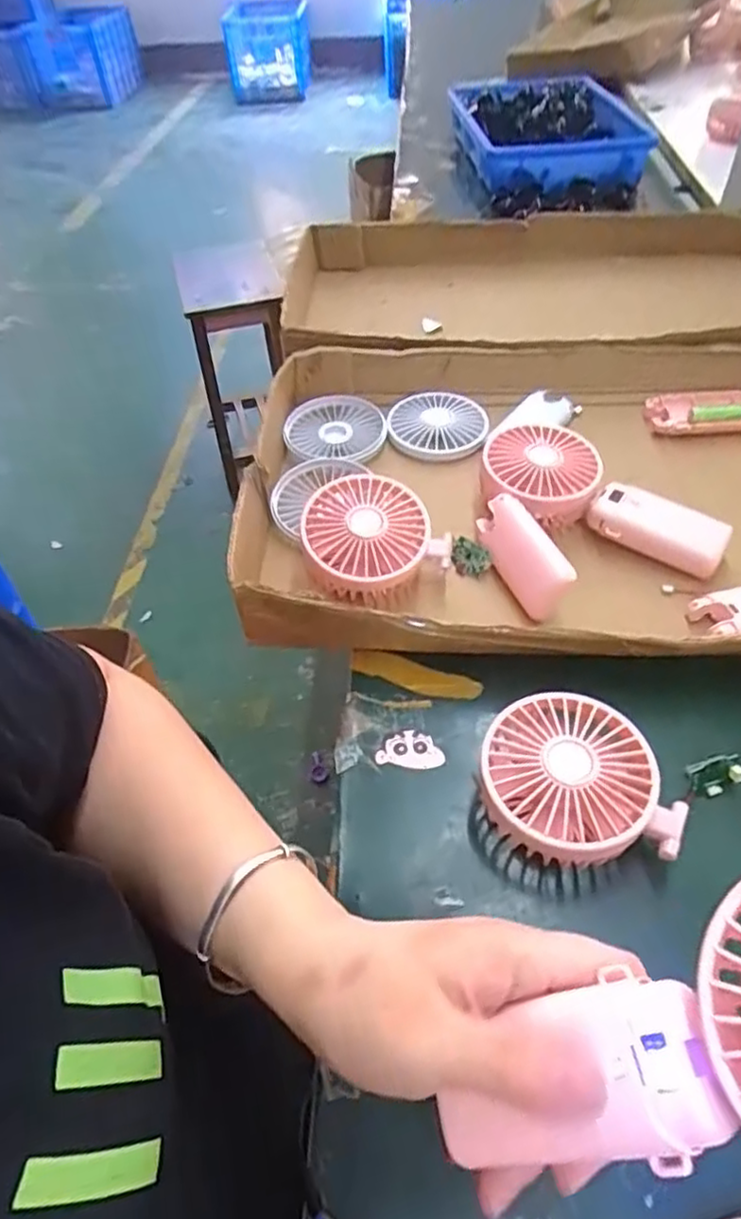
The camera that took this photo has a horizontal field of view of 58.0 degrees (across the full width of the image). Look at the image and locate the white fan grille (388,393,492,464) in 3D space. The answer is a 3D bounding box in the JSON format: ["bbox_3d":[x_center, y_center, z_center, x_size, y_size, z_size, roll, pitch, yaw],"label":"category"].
[{"bbox_3d":[0.059,-0.162,0.587,0.086,0.016,0.079,-2,49,2],"label":"white fan grille"}]

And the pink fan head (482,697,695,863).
[{"bbox_3d":[0.107,0.094,0.361,0.099,0.046,0.090,-9,49,-4],"label":"pink fan head"}]

